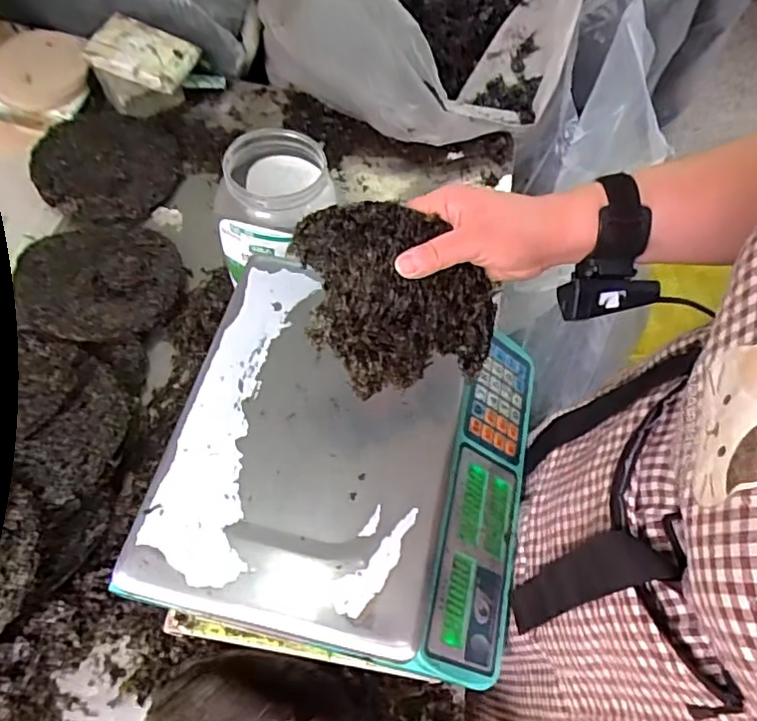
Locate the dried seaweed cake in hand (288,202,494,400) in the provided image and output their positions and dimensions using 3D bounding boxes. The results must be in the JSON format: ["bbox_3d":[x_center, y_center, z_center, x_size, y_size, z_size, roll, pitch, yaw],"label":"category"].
[{"bbox_3d":[0.018,-0.047,0.436,0.150,0.010,0.132,-9,105,-22],"label":"dried seaweed cake in hand"}]

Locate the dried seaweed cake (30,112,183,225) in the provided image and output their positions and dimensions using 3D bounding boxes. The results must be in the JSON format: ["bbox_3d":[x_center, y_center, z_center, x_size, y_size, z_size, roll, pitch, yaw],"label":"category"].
[{"bbox_3d":[-0.393,-0.286,0.863,0.196,0.016,0.204,-14,69,-19],"label":"dried seaweed cake"}]

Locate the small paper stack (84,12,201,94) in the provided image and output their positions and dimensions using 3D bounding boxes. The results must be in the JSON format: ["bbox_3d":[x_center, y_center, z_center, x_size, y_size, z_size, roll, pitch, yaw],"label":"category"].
[{"bbox_3d":[-0.367,-0.480,0.917,0.166,0.041,0.104,22,63,11],"label":"small paper stack"}]

